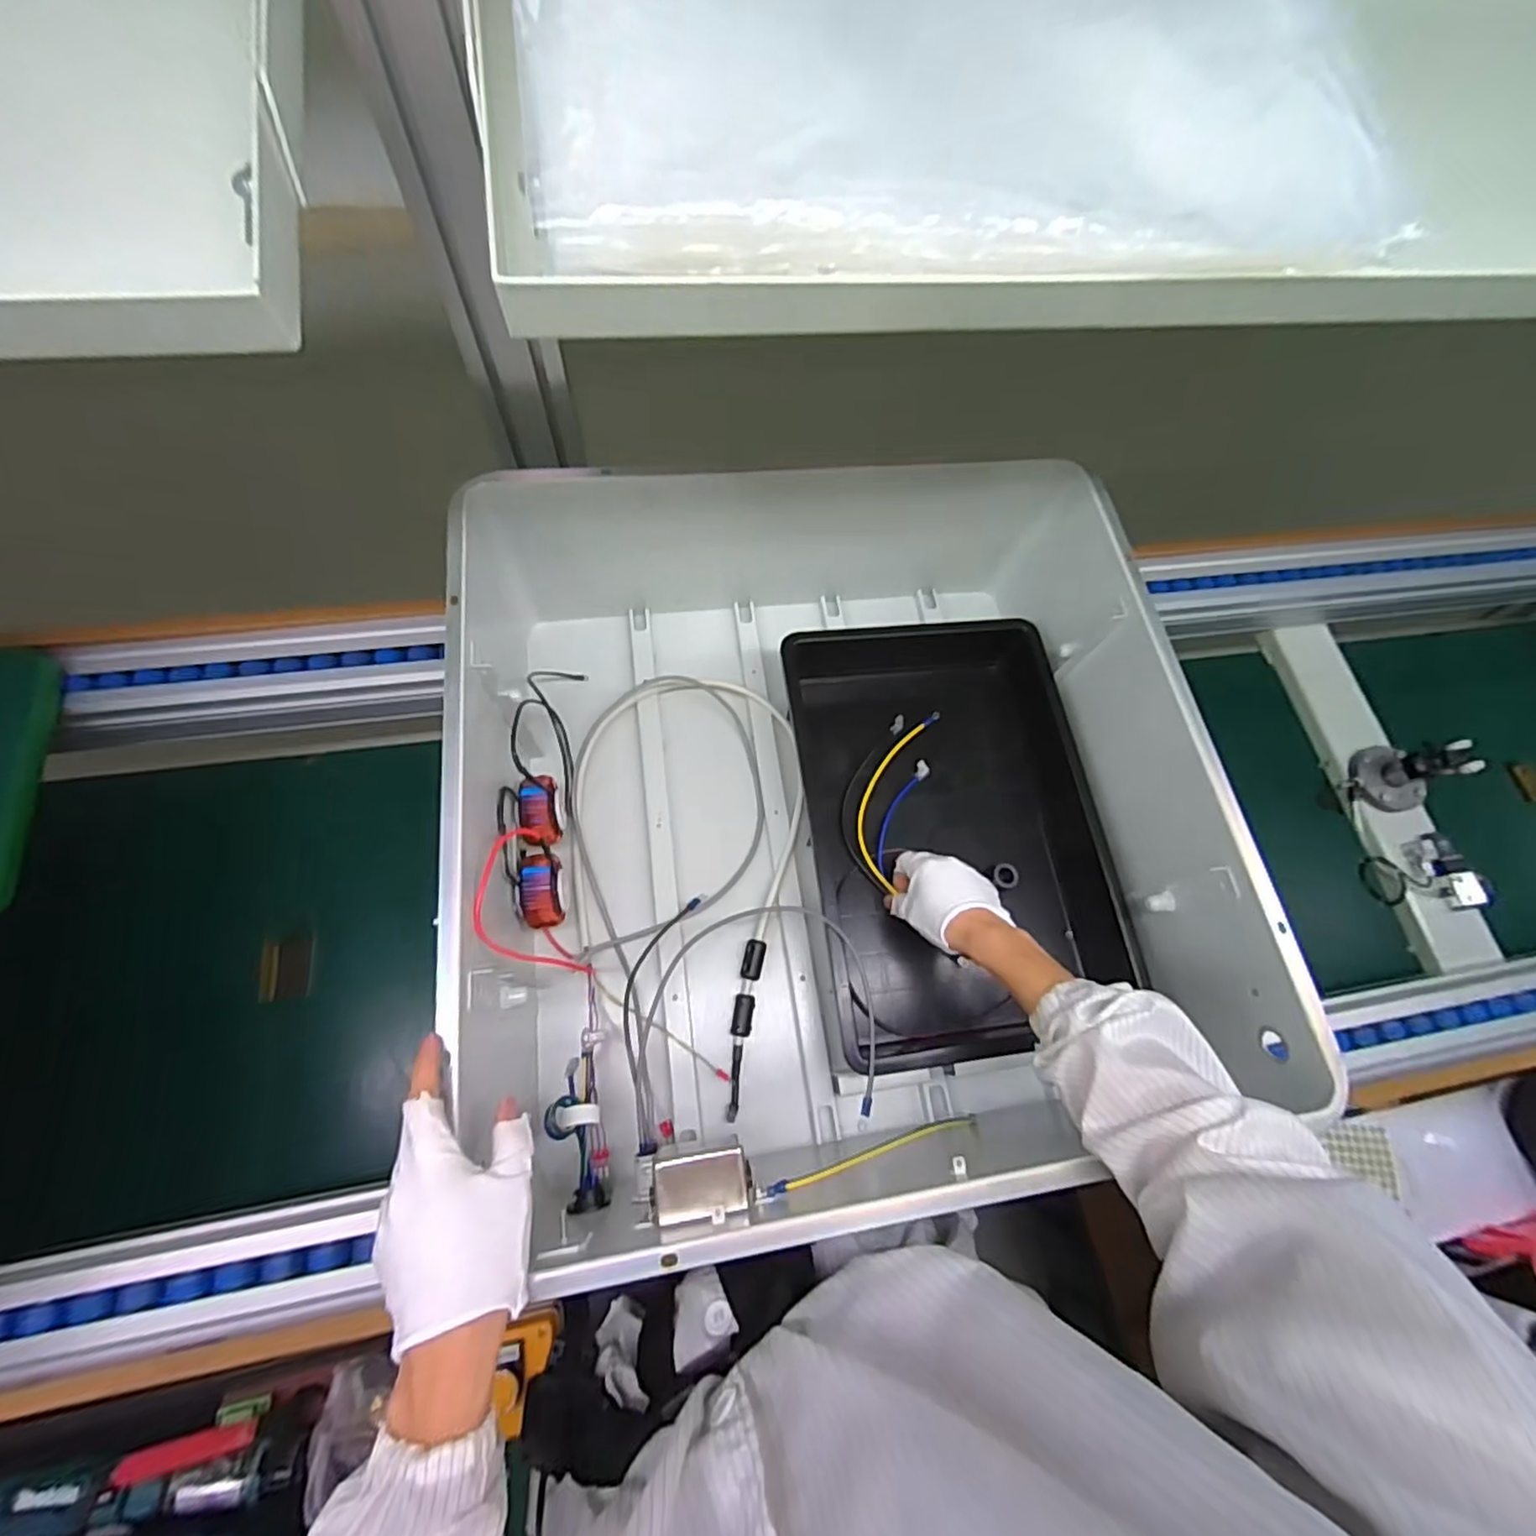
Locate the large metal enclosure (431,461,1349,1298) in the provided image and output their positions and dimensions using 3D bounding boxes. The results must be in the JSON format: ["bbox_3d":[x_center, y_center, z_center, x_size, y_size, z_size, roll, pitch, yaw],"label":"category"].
[{"bbox_3d":[0.053,-0.001,0.624,0.609,0.235,0.683,-10,70,-6],"label":"large metal enclosure"}]

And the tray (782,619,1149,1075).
[{"bbox_3d":[0.186,0.055,0.682,0.298,0.074,0.444,-5,69,-8],"label":"tray"}]

